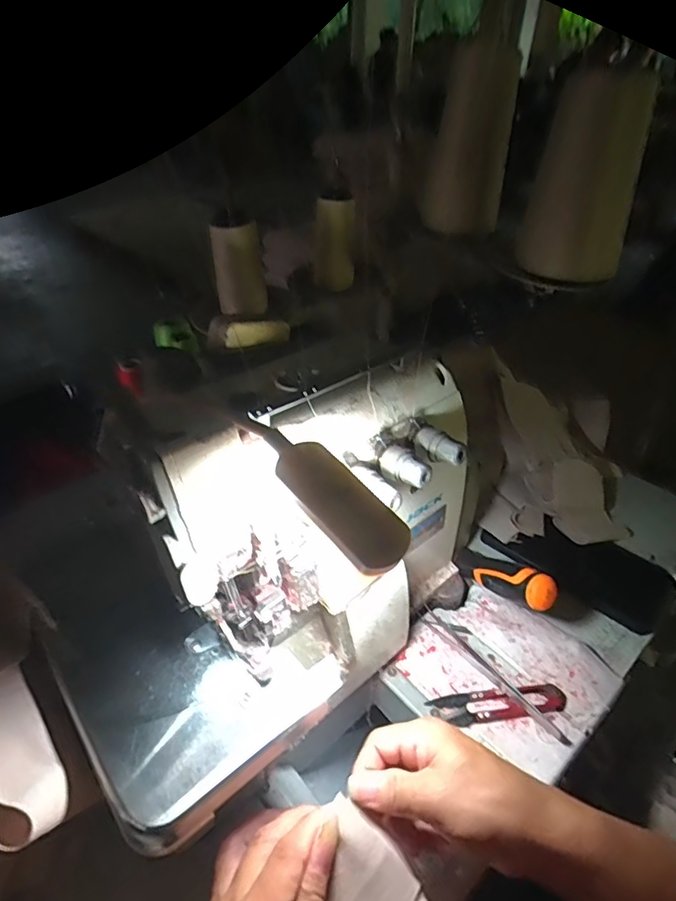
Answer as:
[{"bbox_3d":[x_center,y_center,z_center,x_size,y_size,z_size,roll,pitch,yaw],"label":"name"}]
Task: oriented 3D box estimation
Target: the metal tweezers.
[{"bbox_3d":[0.122,0.176,0.422,0.017,0.008,0.146,-25,46,-30],"label":"metal tweezers"}]

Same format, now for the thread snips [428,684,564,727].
[{"bbox_3d":[0.125,0.195,0.401,0.105,0.007,0.023,-4,39,-8],"label":"thread snips"}]

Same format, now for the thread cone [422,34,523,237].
[{"bbox_3d":[0.142,-0.320,0.546,0.064,0.164,0.060,-12,40,-18],"label":"thread cone"}]

